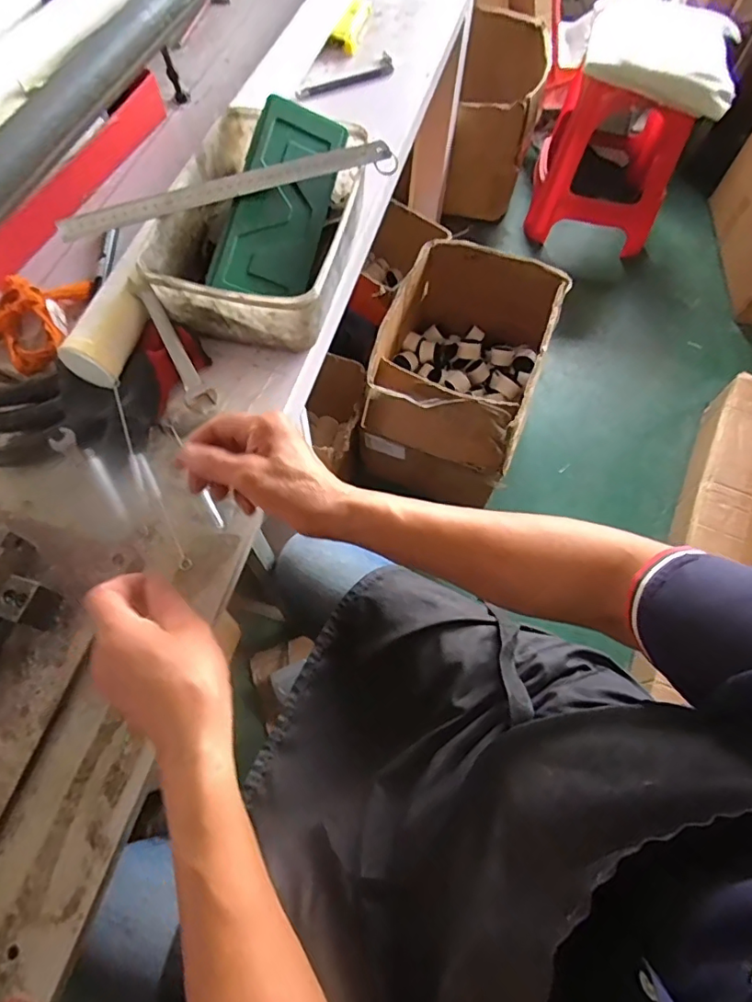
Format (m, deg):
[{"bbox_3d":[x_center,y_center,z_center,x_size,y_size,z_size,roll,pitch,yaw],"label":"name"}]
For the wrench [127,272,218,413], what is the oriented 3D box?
[{"bbox_3d":[-0.193,-0.150,0.492,0.026,0.013,0.137,-28,89,-13],"label":"wrench"}]

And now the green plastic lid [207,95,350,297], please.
[{"bbox_3d":[-0.093,-0.298,0.519,0.087,0.012,0.217,18,78,-20],"label":"green plastic lid"}]

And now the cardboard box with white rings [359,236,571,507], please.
[{"bbox_3d":[0.176,-0.279,1.114,0.317,0.273,0.438,20,67,7],"label":"cardboard box with white rings"}]

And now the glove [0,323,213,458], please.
[{"bbox_3d":[-0.257,-0.091,0.486,0.207,0.038,0.108,-16,67,-8],"label":"glove"}]

